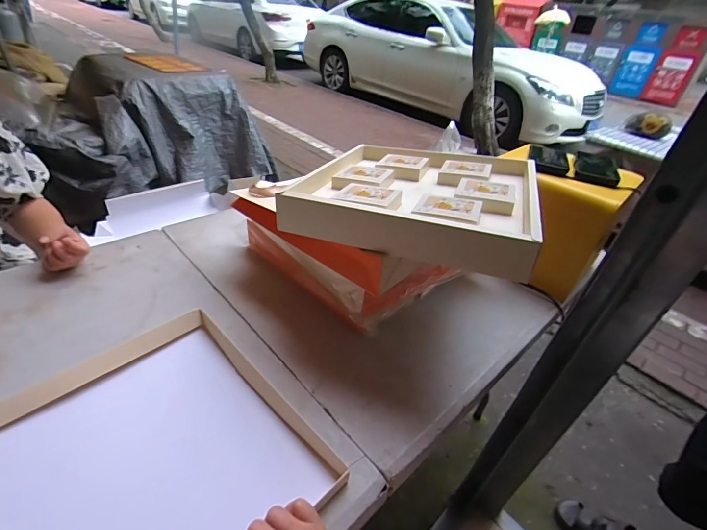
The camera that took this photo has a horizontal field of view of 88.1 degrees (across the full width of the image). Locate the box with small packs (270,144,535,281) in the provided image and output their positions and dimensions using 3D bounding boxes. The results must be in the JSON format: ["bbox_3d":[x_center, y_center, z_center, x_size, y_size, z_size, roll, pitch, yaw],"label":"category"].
[{"bbox_3d":[0.105,-0.117,0.579,0.332,0.064,0.309,19,37,14],"label":"box with small packs"}]

